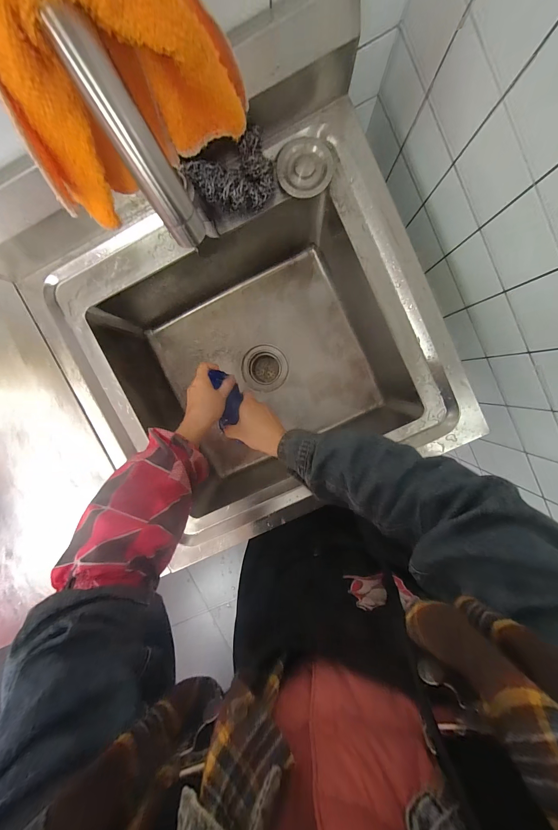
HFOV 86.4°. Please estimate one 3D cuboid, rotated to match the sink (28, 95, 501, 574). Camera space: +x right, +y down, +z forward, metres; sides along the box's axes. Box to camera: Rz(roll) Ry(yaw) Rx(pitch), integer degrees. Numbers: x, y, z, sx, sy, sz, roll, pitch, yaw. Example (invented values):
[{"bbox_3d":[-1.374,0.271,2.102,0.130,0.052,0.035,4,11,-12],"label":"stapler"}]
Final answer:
[{"bbox_3d":[-0.031,-0.105,0.601,0.572,0.243,0.532,-25,95,5],"label":"sink"}]

